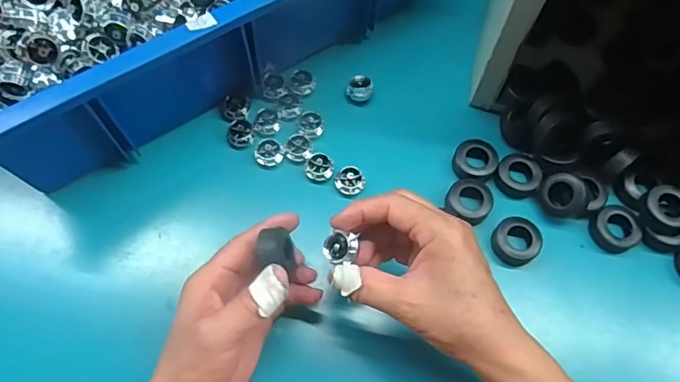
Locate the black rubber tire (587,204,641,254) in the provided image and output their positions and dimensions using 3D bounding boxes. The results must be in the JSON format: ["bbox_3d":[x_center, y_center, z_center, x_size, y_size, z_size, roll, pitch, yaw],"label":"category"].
[{"bbox_3d":[0.229,0.030,0.407,0.037,0.014,0.038,1,67,-1],"label":"black rubber tire"}]

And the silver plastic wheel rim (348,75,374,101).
[{"bbox_3d":[0.019,-0.094,0.459,0.023,0.019,0.021,1,67,-1],"label":"silver plastic wheel rim"}]

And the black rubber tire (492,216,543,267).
[{"bbox_3d":[0.143,0.041,0.401,0.036,0.018,0.036,1,67,-1],"label":"black rubber tire"}]

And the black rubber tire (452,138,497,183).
[{"bbox_3d":[0.117,-0.024,0.430,0.037,0.017,0.038,1,67,-1],"label":"black rubber tire"}]

